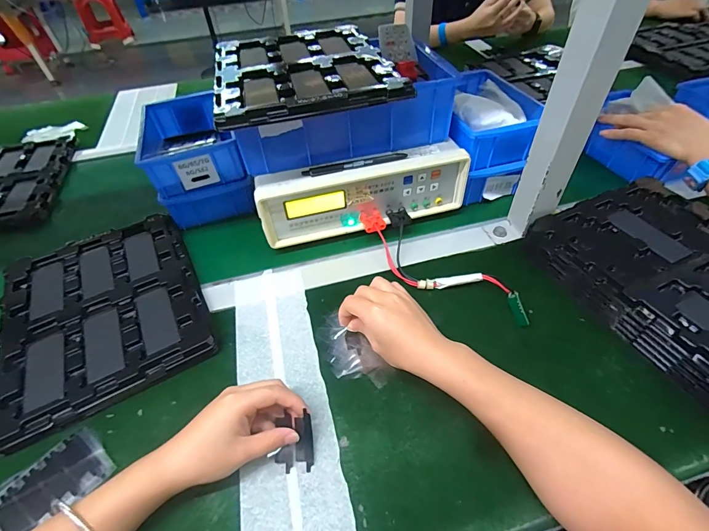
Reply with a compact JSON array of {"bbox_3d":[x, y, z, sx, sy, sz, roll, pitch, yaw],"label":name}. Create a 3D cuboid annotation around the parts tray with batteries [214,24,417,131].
[{"bbox_3d":[-0.071,-0.259,0.470,0.213,0.014,0.262,-13,48,-7],"label":"parts tray with batteries"}]

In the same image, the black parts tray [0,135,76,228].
[{"bbox_3d":[-0.682,-0.146,0.694,0.237,0.037,0.285,-16,49,-10],"label":"black parts tray"}]

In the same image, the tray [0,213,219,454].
[{"bbox_3d":[-0.314,0.052,0.454,0.221,0.026,0.272,-25,51,-17],"label":"tray"}]

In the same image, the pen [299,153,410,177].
[{"bbox_3d":[0.002,-0.131,0.470,0.136,0.006,0.011,-13,48,-7],"label":"pen"}]

